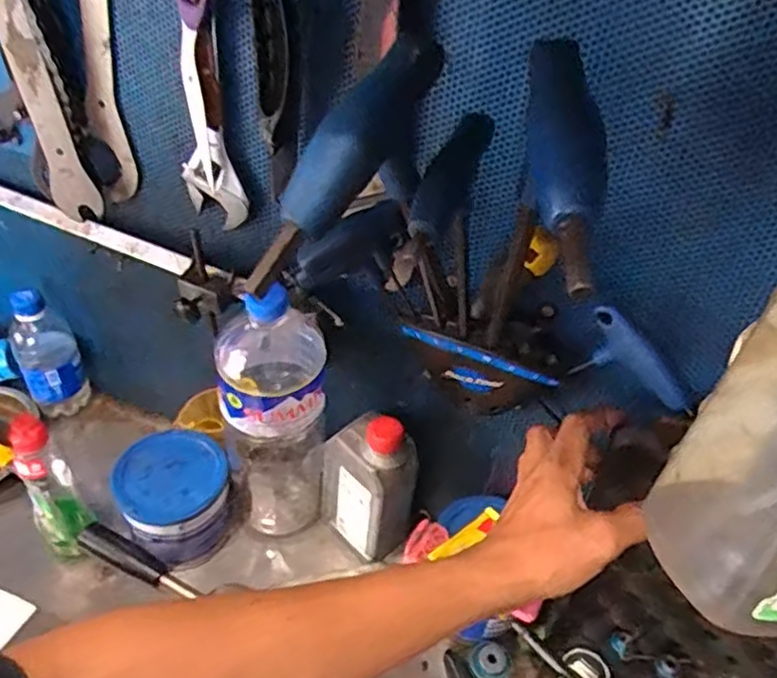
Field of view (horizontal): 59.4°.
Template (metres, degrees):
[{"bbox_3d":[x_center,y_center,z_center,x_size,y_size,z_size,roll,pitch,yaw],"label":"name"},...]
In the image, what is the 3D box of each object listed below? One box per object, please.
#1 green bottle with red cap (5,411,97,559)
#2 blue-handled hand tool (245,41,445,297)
[{"bbox_3d":[-0.317,0.144,0.645,0.052,0.162,0.058,-11,43,-18],"label":"green bottle with red cap"},{"bbox_3d":[-0.021,-0.079,0.304,0.019,0.028,0.137,31,80,27],"label":"blue-handled hand tool"}]

